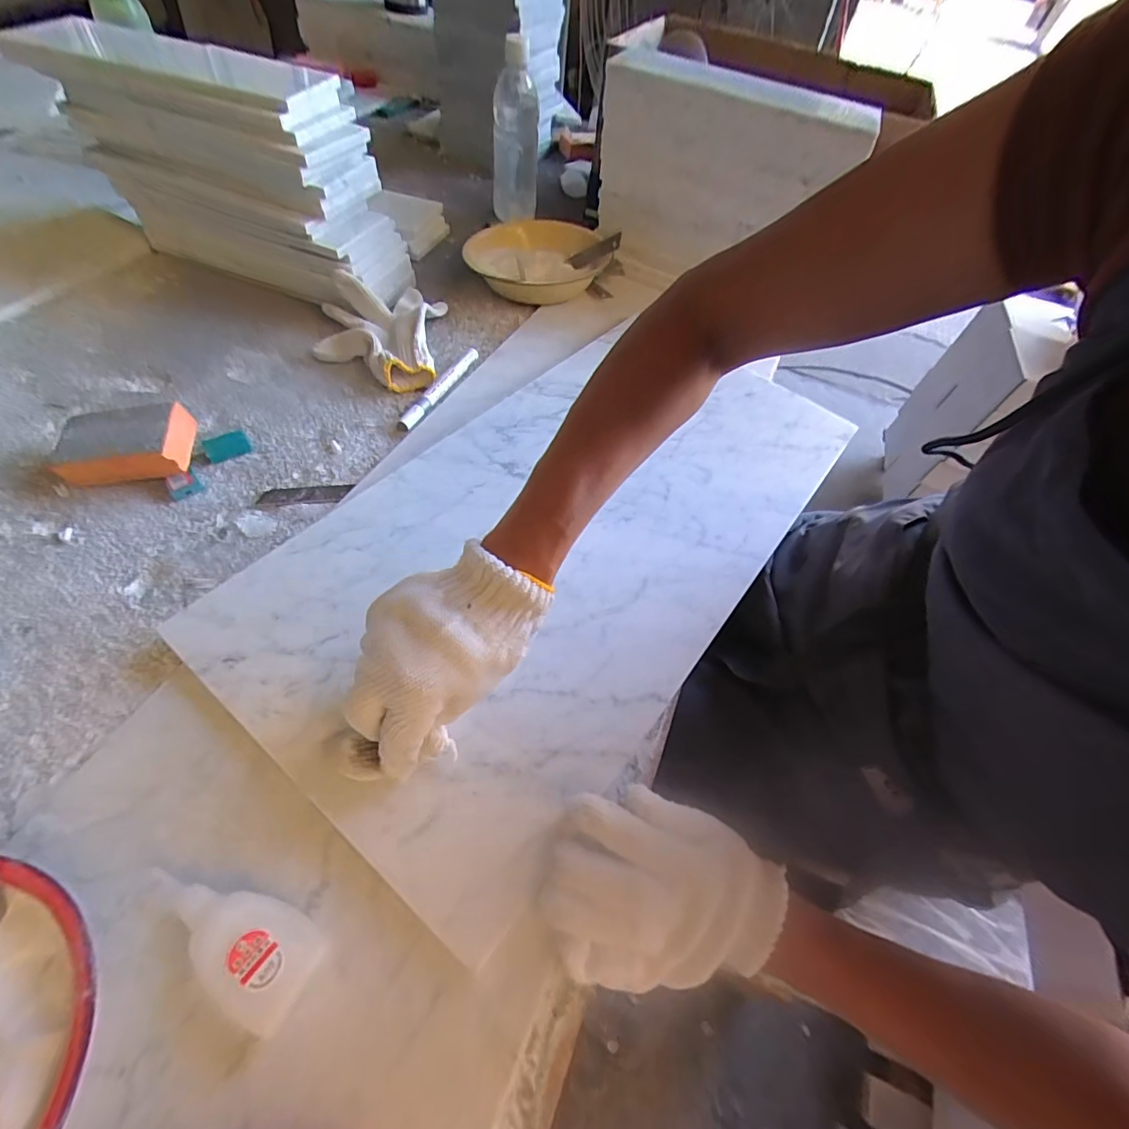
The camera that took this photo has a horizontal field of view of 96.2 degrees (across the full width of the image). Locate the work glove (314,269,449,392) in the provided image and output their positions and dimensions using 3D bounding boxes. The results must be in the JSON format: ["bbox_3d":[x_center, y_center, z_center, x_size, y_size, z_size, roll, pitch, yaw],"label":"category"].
[{"bbox_3d":[-0.210,-0.271,0.573,0.140,0.044,0.193,-3,55,-5],"label":"work glove"}]

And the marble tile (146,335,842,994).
[{"bbox_3d":[0.012,-0.049,0.451,0.307,0.020,0.562,33,57,17],"label":"marble tile"}]

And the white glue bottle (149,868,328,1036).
[{"bbox_3d":[-0.174,0.193,0.266,0.097,0.020,0.042,24,57,13],"label":"white glue bottle"}]

